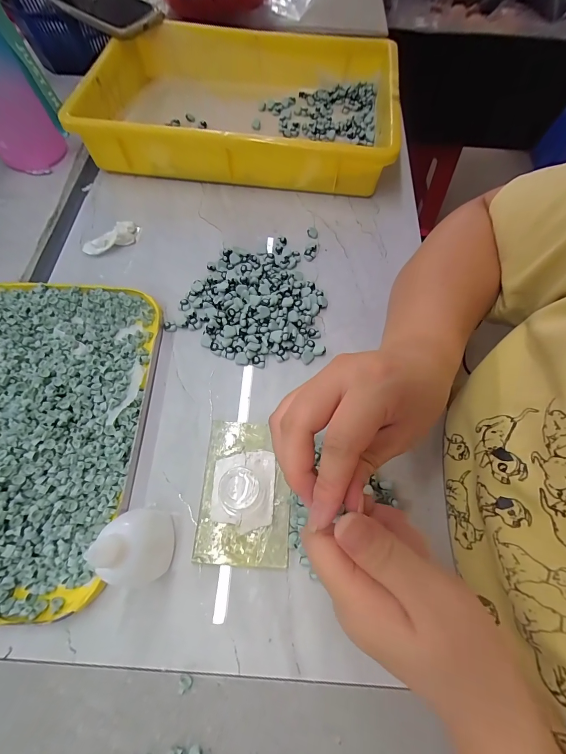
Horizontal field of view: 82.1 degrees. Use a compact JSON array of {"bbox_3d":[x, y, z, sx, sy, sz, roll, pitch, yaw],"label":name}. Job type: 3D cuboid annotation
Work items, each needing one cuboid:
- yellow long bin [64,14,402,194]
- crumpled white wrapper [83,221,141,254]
[{"bbox_3d":[-0.050,-0.342,0.411,0.366,0.066,0.245,6,66,2],"label":"yellow long bin"},{"bbox_3d":[-0.189,-0.155,0.358,0.061,0.012,0.030,-24,68,-11],"label":"crumpled white wrapper"}]

